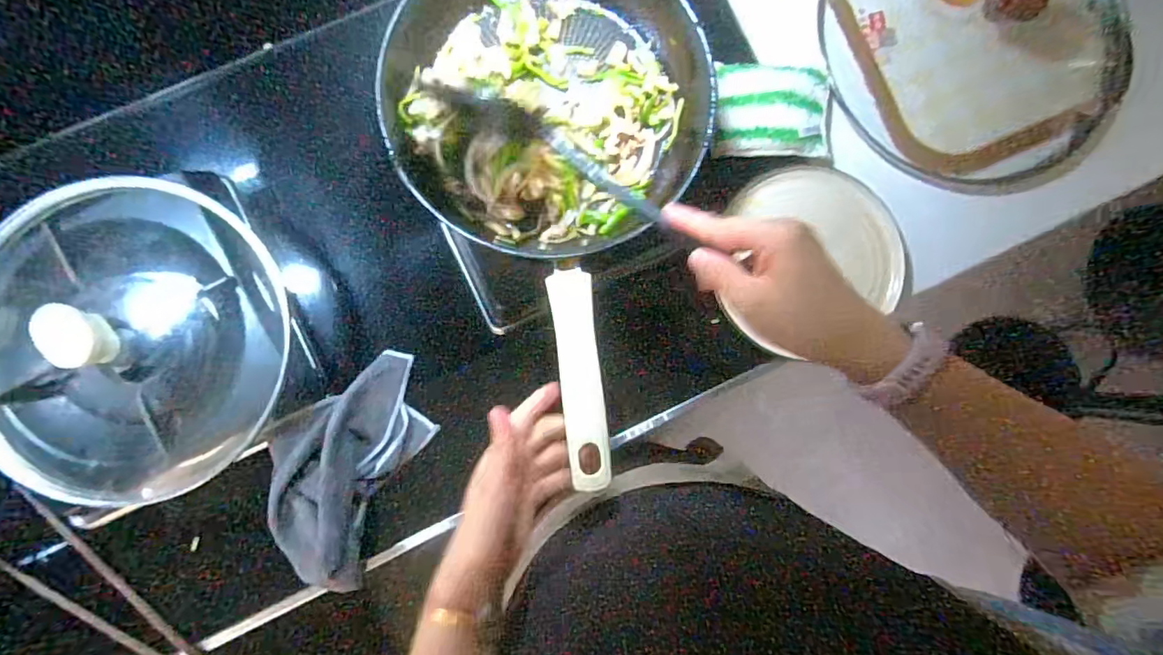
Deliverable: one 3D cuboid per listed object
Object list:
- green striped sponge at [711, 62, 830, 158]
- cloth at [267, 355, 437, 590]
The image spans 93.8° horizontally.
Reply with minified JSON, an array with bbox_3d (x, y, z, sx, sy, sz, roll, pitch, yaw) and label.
[{"bbox_3d":[0.191,-0.217,0.544,0.115,0.023,0.086,1,87,-4],"label":"green striped sponge"},{"bbox_3d":[-0.223,0.122,0.508,0.125,0.048,0.212,27,86,-2],"label":"cloth"}]

